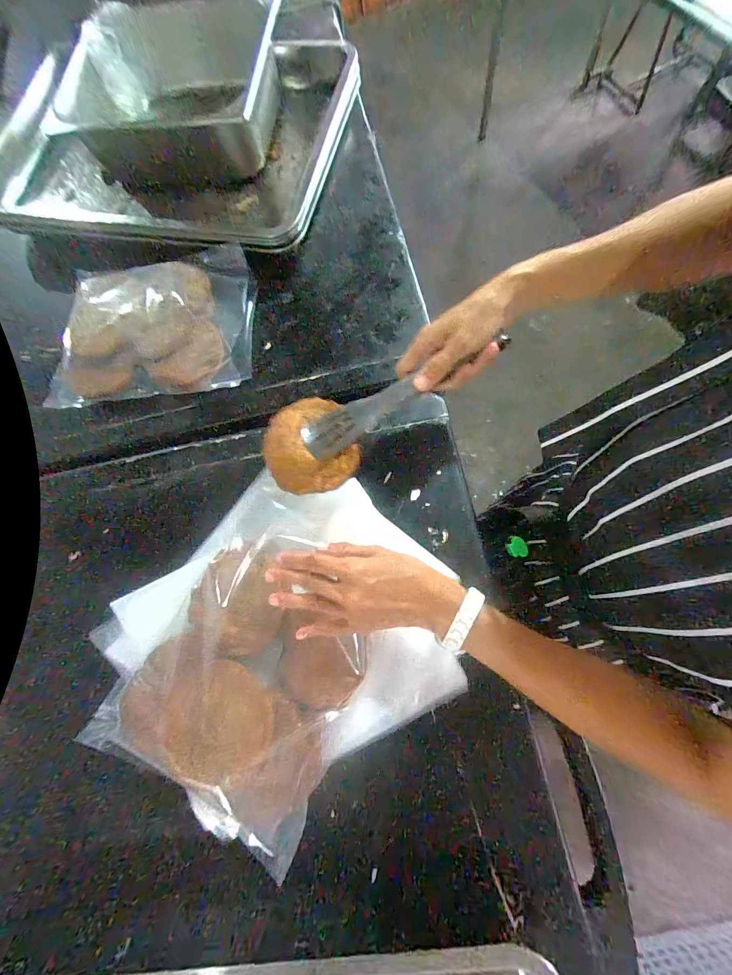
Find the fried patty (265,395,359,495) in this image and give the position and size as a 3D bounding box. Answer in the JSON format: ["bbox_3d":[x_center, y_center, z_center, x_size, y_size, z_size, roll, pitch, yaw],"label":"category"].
[{"bbox_3d":[-0.059,-0.043,0.366,0.085,0.018,0.099,-23,73,1],"label":"fried patty"}]

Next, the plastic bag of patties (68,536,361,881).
[{"bbox_3d":[-0.113,0.184,0.368,0.215,0.038,0.256,29,77,8],"label":"plastic bag of patties"}]

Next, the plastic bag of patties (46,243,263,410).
[{"bbox_3d":[-0.306,-0.234,0.518,0.291,0.032,0.218,-3,74,0],"label":"plastic bag of patties"}]

